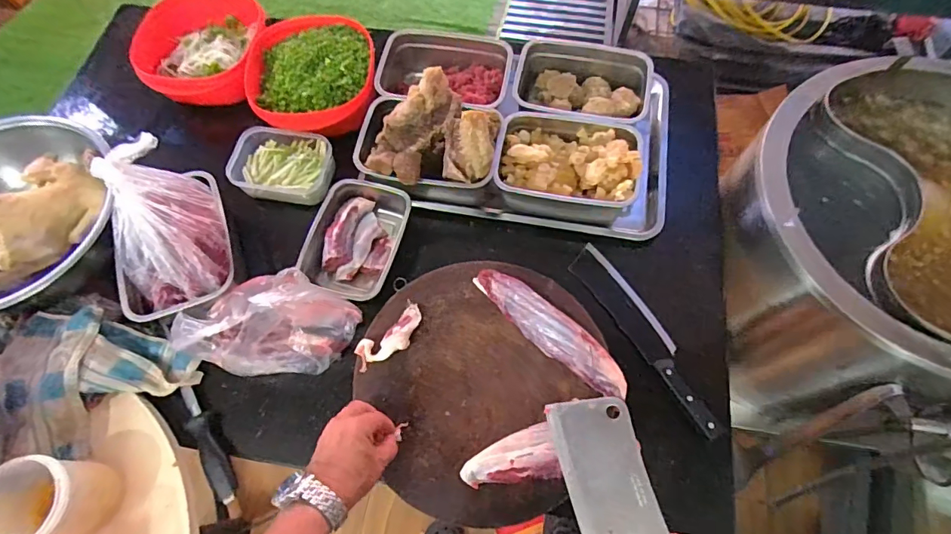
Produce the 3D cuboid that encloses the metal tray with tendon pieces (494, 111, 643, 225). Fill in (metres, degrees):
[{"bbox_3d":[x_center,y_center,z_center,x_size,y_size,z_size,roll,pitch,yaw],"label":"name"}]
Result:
[{"bbox_3d":[0.139,-0.153,0.724,0.205,0.087,0.145,8,67,5],"label":"metal tray with tendon pieces"}]

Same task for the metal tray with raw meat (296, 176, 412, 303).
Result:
[{"bbox_3d":[-0.175,-0.040,0.713,0.133,0.057,0.192,13,68,7],"label":"metal tray with raw meat"}]

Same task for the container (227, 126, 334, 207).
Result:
[{"bbox_3d":[-0.307,-0.159,0.763,0.156,0.046,0.114,7,67,5],"label":"container"}]

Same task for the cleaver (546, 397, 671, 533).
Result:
[{"bbox_3d":[0.143,0.248,0.402,0.077,0.031,0.286,-17,54,-6],"label":"cleaver"}]

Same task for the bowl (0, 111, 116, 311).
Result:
[{"bbox_3d":[-0.649,-0.064,0.684,0.295,0.120,0.294,-1,67,1],"label":"bowl"}]

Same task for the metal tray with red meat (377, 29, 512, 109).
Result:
[{"bbox_3d":[-0.050,-0.309,0.792,0.215,0.069,0.142,4,67,3],"label":"metal tray with red meat"}]

